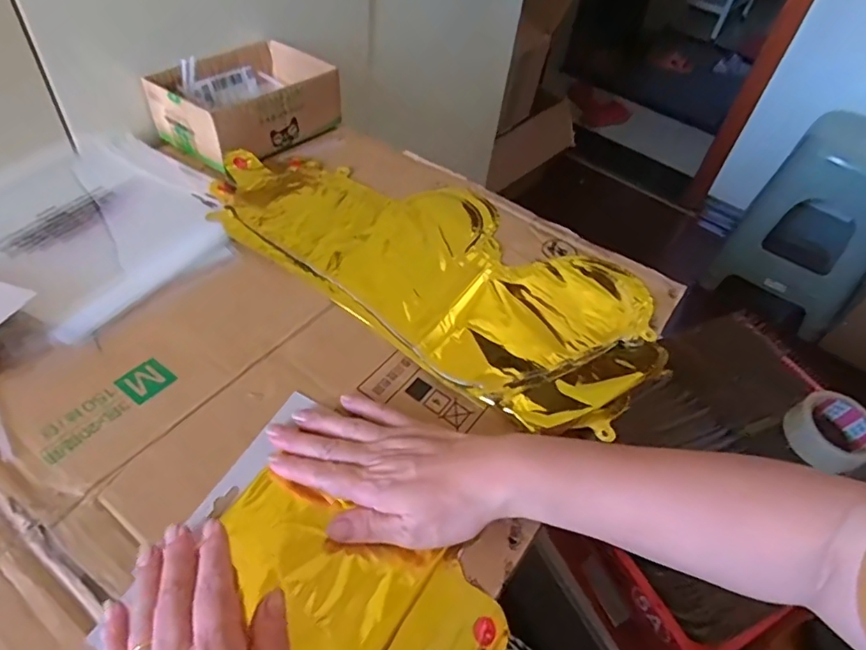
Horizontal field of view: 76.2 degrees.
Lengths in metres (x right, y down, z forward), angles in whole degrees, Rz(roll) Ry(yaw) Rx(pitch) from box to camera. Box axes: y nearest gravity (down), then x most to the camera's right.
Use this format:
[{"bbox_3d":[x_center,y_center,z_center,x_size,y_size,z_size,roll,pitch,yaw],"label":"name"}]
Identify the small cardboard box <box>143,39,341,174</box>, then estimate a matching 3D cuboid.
[{"bbox_3d":[-0.223,-0.273,0.666,0.153,0.064,0.194,32,52,21],"label":"small cardboard box"}]

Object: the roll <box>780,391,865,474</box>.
[{"bbox_3d":[0.527,0.138,0.723,0.105,0.047,0.097,4,48,-4],"label":"roll"}]

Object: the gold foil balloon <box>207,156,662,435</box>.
[{"bbox_3d":[-0.006,-0.069,0.538,0.455,0.023,0.221,29,51,20],"label":"gold foil balloon"}]

